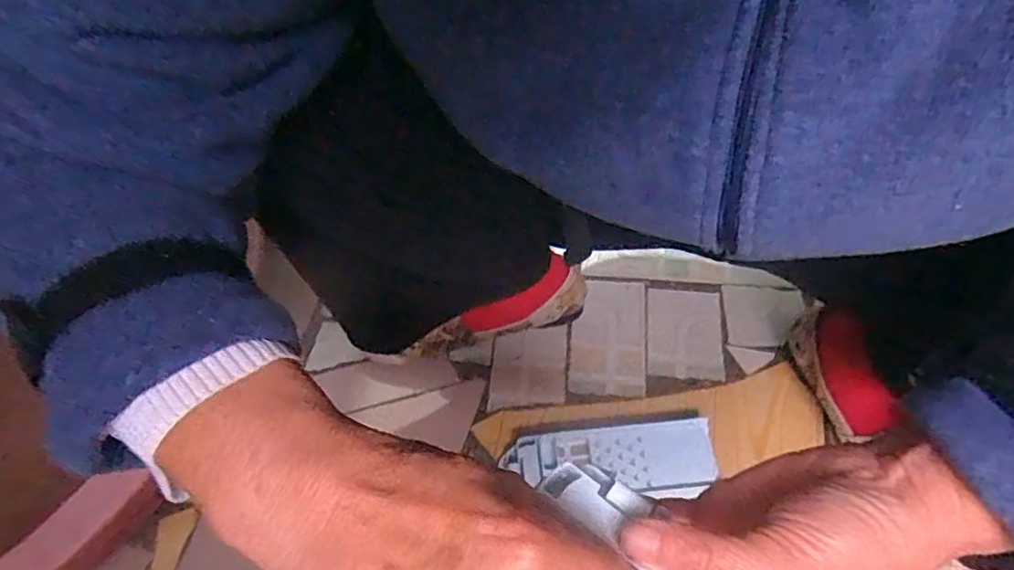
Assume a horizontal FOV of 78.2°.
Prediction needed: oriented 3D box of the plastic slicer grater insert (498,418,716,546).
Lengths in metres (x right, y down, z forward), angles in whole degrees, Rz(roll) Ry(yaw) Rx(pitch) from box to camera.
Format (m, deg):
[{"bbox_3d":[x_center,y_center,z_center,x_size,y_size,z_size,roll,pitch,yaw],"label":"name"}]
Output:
[{"bbox_3d":[0.093,0.158,0.566,0.185,0.016,0.060,-5,49,-1],"label":"plastic slicer grater insert"}]

